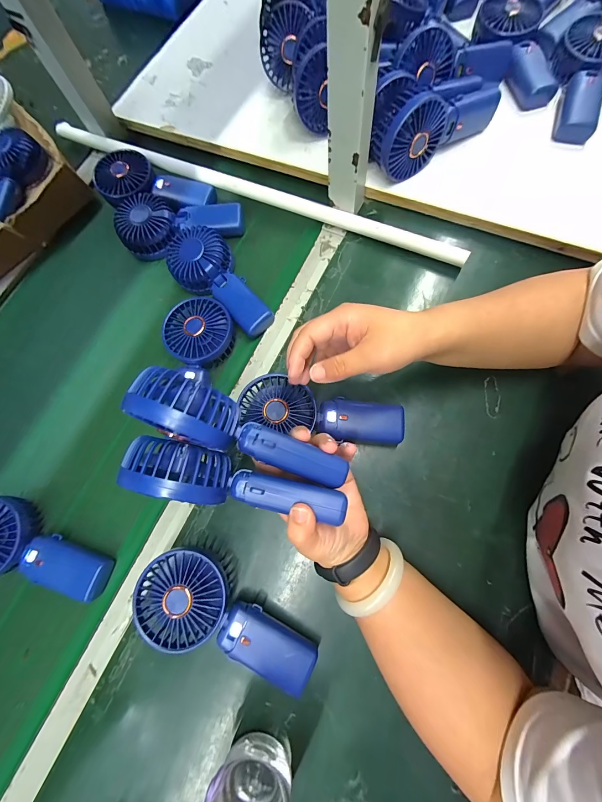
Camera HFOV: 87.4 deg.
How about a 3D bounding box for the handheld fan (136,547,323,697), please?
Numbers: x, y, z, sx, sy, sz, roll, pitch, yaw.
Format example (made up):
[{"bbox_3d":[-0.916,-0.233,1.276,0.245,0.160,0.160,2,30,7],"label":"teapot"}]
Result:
[{"bbox_3d":[-0.072,0.216,0.311,0.183,0.050,0.086,26,79,12],"label":"handheld fan"}]

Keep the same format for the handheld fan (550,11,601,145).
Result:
[{"bbox_3d":[0.384,-0.446,0.433,0.088,0.044,0.189,26,80,11],"label":"handheld fan"}]

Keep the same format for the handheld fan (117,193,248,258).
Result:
[{"bbox_3d":[-0.178,-0.266,0.461,0.178,0.040,0.083,-12,74,3],"label":"handheld fan"}]

